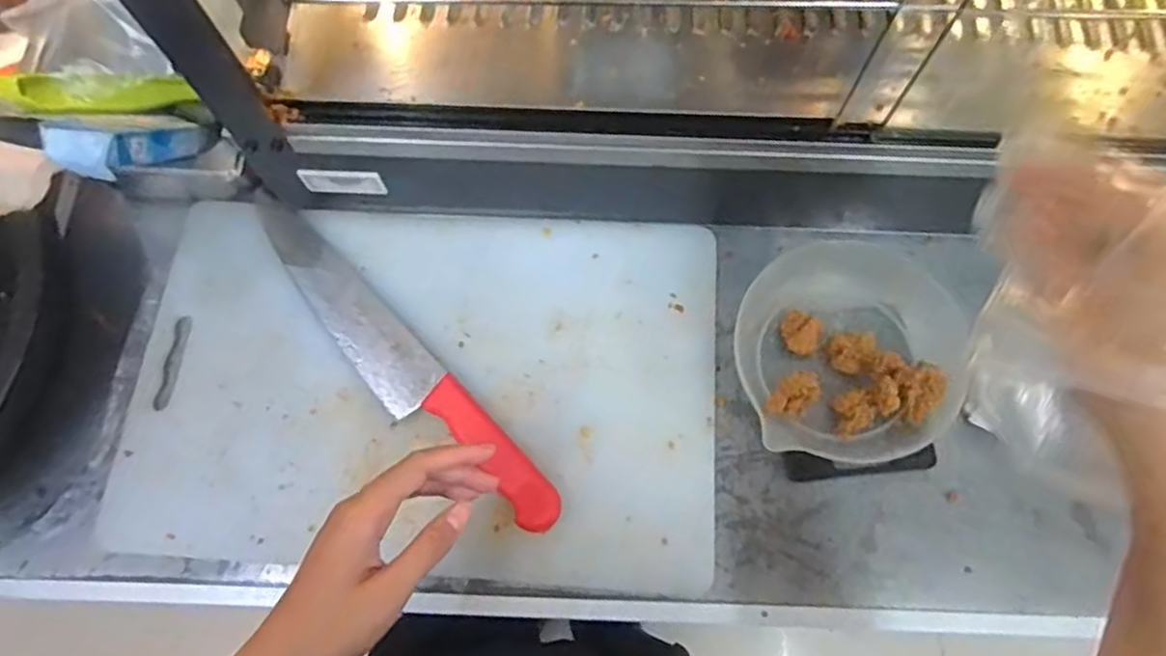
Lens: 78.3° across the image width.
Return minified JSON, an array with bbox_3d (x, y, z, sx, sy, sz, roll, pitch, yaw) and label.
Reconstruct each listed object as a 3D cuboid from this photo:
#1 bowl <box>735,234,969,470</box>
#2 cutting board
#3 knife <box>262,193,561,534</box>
[{"bbox_3d":[0.188,0.013,0.519,0.143,0.054,0.162,-9,71,-1],"label":"bowl"},{"bbox_3d":[-0.119,0.040,0.547,0.434,0.016,0.282,3,71,3],"label":"cutting board"},{"bbox_3d":[-0.146,0.022,0.545,0.049,0.028,0.350,-43,69,-12],"label":"knife"}]

